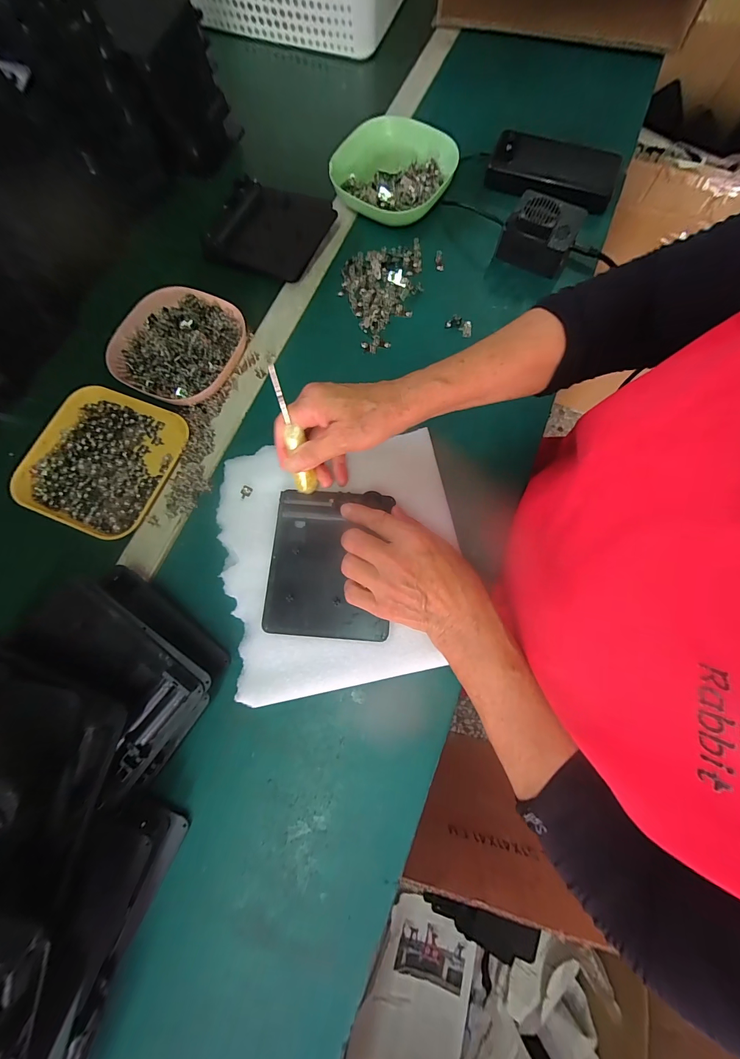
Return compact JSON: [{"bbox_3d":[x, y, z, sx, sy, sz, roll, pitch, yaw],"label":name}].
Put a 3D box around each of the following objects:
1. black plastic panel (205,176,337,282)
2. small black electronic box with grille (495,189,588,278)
[{"bbox_3d":[-0.120,-0.362,0.431,0.125,0.026,0.110,21,77,6],"label":"black plastic panel"},{"bbox_3d":[0.199,-0.345,0.413,0.078,0.045,0.058,27,78,8],"label":"small black electronic box with grille"}]

